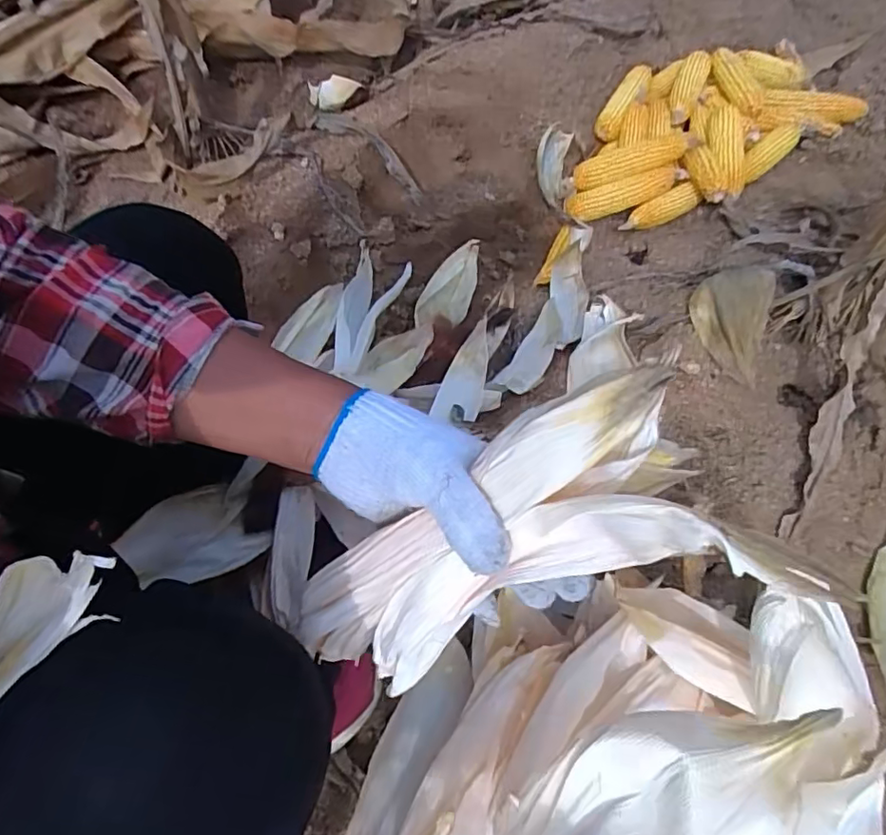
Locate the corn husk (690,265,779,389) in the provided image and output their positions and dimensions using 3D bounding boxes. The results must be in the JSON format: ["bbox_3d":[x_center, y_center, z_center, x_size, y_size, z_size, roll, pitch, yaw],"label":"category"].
[{"bbox_3d":[0.364,-0.129,0.722,0.072,0.073,0.167,6,62,3],"label":"corn husk"}]

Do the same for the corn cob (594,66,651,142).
[{"bbox_3d":[0.335,-0.587,1.054,0.052,0.039,0.169,31,82,16],"label":"corn cob"}]

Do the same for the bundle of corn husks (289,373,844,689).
[{"bbox_3d":[0.028,0.071,0.283,0.242,0.045,0.103,-33,60,28],"label":"bundle of corn husks"}]

